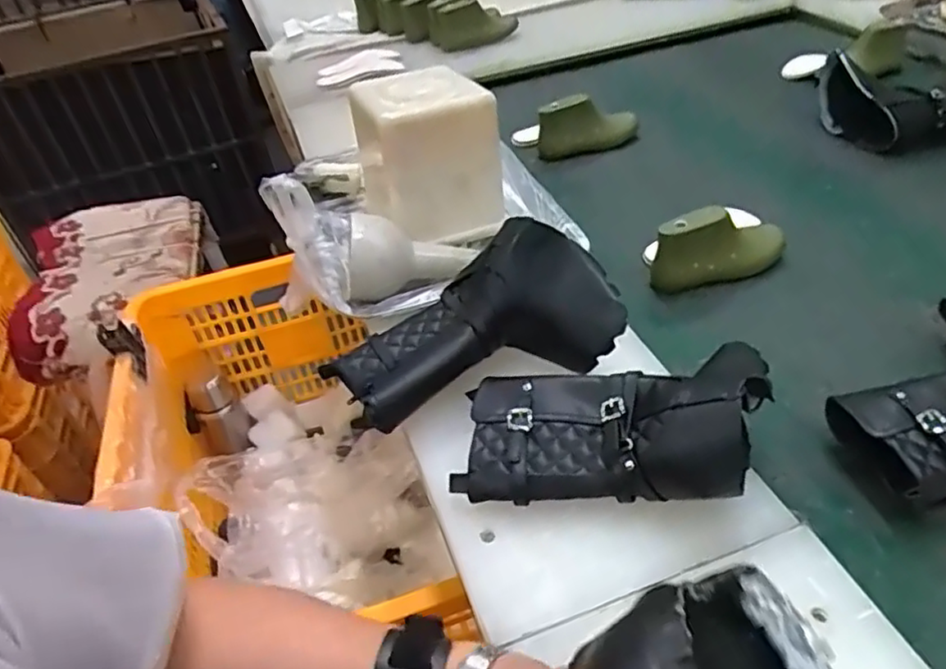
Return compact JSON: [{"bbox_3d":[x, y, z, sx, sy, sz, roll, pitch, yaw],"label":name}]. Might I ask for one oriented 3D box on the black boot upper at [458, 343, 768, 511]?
[{"bbox_3d":[0.105,0.075,0.509,0.239,0.081,0.100,-9,40,17],"label":"black boot upper"}]

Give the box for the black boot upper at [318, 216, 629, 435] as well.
[{"bbox_3d":[-0.002,-0.001,0.594,0.261,0.095,0.121,-24,42,5],"label":"black boot upper"}]

